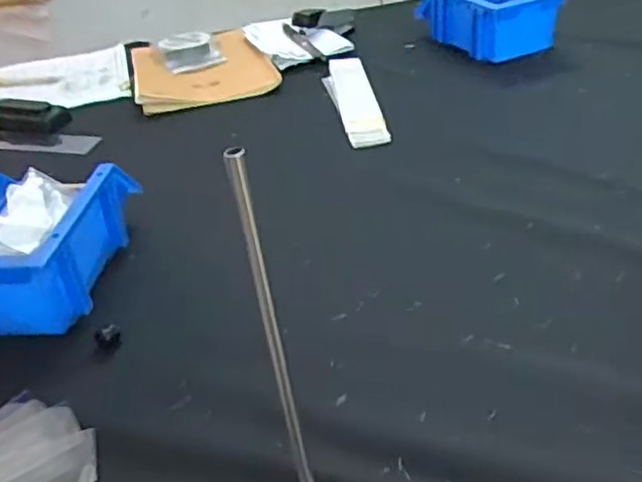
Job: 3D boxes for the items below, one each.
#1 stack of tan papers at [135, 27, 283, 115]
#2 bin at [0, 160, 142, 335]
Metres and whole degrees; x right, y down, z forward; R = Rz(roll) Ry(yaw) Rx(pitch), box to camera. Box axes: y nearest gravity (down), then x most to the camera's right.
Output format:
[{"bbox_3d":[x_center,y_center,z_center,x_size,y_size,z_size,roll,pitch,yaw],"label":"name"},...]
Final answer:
[{"bbox_3d":[-0.167,-0.246,0.927,0.186,0.024,0.213,-12,37,-10],"label":"stack of tan papers"},{"bbox_3d":[-0.237,0.004,0.537,0.122,0.079,0.161,0,36,8],"label":"bin"}]

